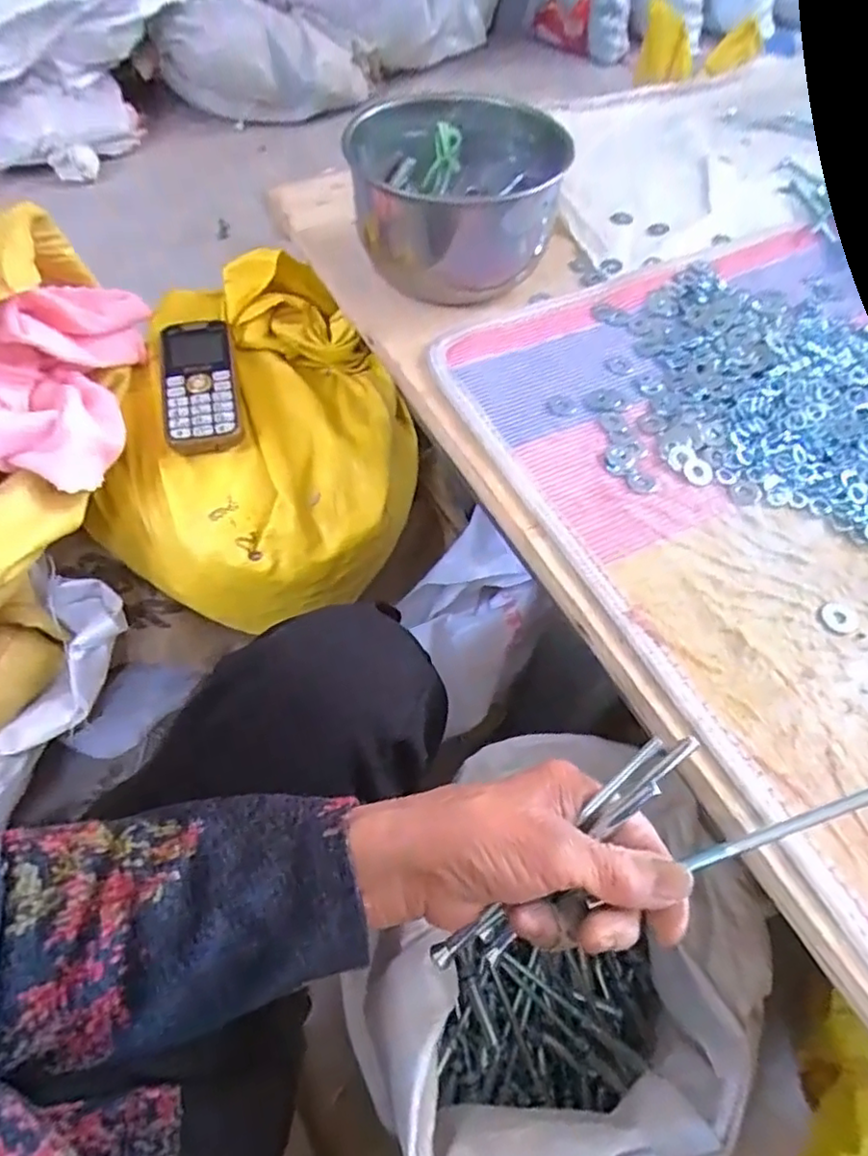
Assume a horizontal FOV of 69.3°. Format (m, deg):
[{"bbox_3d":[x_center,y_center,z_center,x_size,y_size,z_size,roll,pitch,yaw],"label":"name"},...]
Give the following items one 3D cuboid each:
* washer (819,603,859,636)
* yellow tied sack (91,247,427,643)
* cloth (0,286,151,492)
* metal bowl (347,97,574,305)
[{"bbox_3d":[0.232,0.023,0.358,0.023,0.004,0.019,-35,64,-22],"label":"washer"},{"bbox_3d":[-0.143,-0.114,0.546,0.255,0.161,0.283,21,60,11],"label":"yellow tied sack"},{"bbox_3d":[-0.303,-0.164,0.467,0.127,0.091,0.196,-5,59,-4],"label":"cloth"},{"bbox_3d":[0.020,-0.324,0.530,0.161,0.085,0.199,-8,58,-8],"label":"metal bowl"}]

